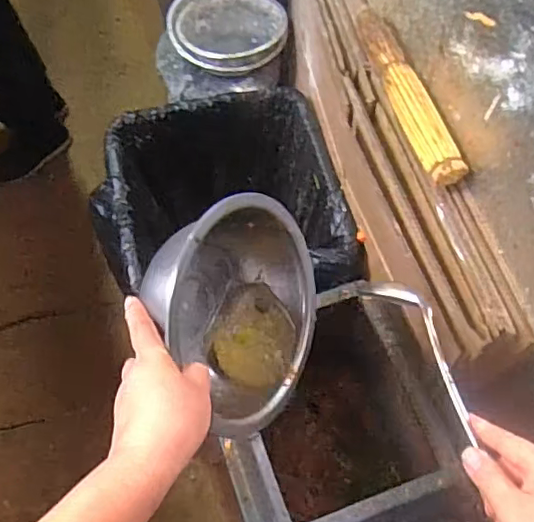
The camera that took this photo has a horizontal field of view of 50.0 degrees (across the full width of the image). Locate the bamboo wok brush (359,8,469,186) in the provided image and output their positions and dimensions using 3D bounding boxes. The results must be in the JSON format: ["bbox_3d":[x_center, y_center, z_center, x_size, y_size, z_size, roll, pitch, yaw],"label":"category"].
[{"bbox_3d":[0.195,-0.247,0.802,0.050,0.038,0.332,-14,65,-7],"label":"bamboo wok brush"}]

